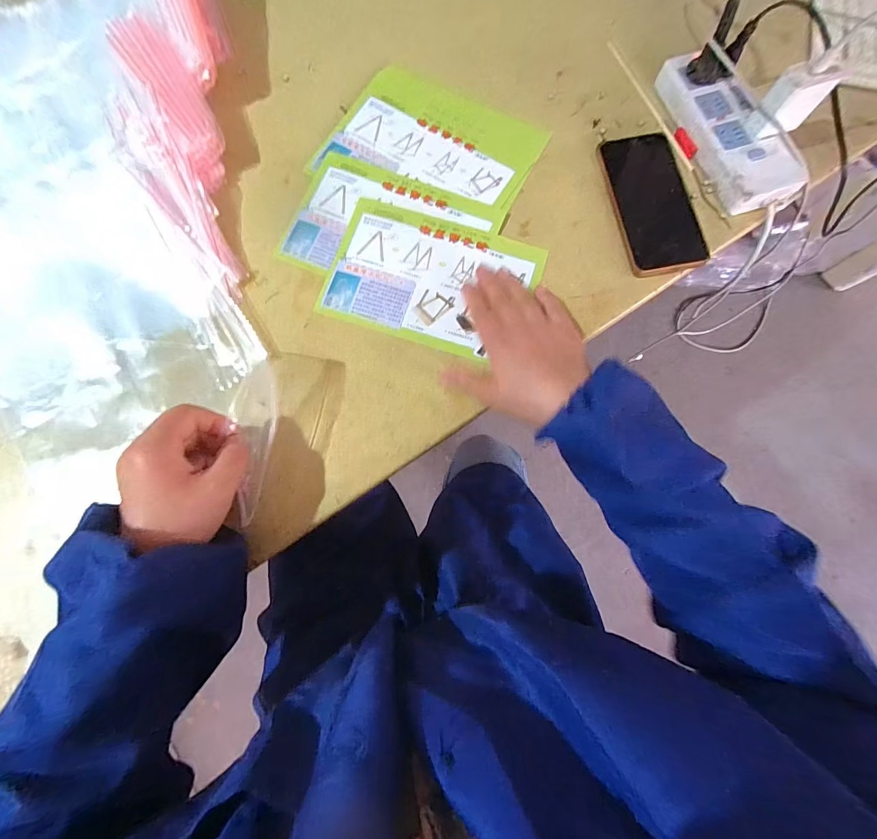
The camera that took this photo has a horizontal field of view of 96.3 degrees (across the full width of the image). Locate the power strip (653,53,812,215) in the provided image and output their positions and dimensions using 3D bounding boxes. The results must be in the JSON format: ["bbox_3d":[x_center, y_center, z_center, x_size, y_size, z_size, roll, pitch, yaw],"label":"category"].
[{"bbox_3d":[0.307,-0.314,0.425,0.077,0.034,0.197,-21,79,-5],"label":"power strip"}]

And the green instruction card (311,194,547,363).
[{"bbox_3d":[-0.007,-0.144,0.401,0.202,0.005,0.138,18,78,3],"label":"green instruction card"}]

